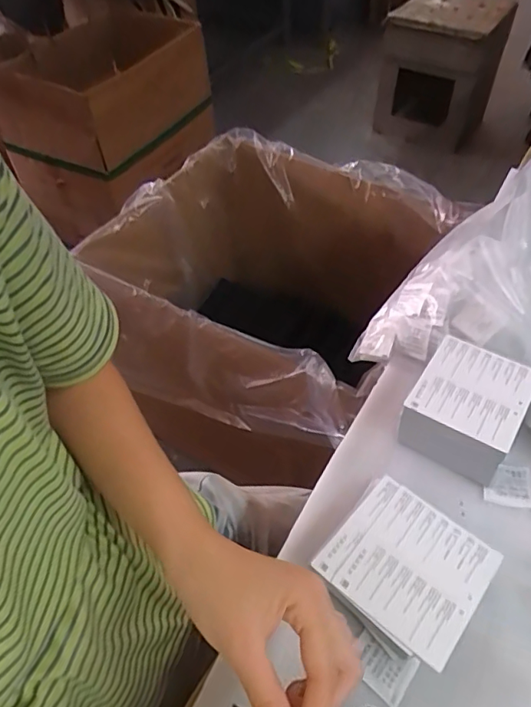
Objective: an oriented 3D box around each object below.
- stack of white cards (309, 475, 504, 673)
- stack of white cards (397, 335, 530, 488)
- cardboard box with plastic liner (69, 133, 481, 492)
[{"bbox_3d":[0.105,0.168,0.398,0.108,0.032,0.104,33,58,25],"label":"stack of white cards"},{"bbox_3d":[0.180,0.053,0.469,0.089,0.066,0.108,28,56,22],"label":"stack of white cards"},{"bbox_3d":[0.001,-0.099,1.090,0.592,0.419,0.567,26,56,21],"label":"cardboard box with plastic liner"}]

